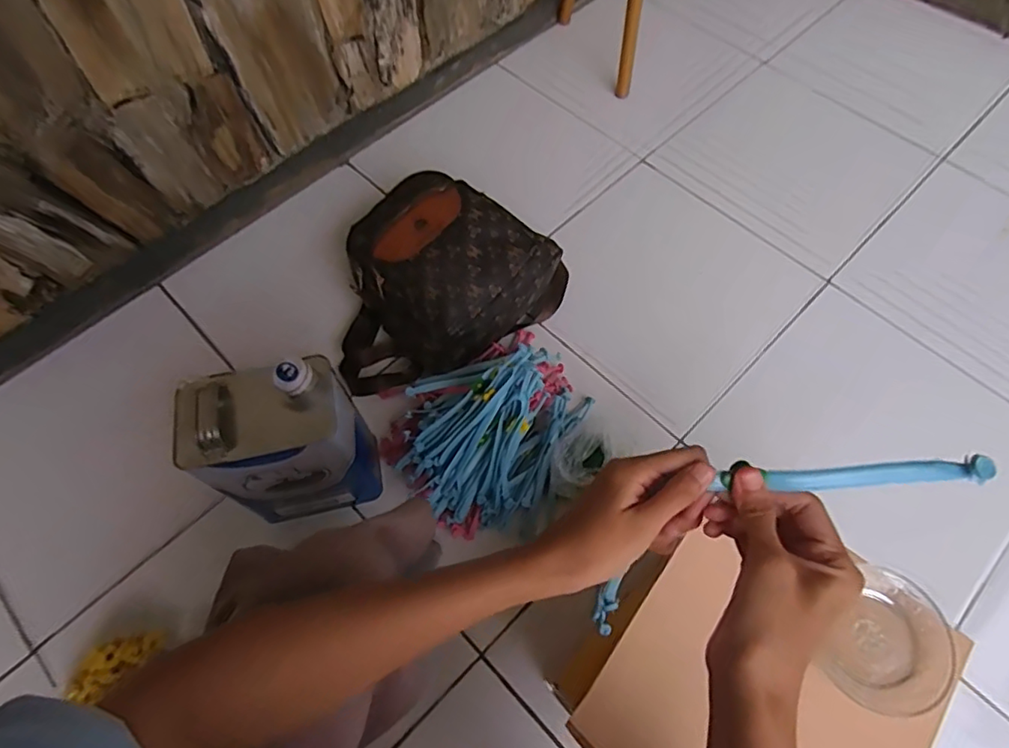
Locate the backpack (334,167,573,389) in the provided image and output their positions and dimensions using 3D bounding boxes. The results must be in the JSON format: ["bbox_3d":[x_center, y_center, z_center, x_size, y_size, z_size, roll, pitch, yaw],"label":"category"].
[{"bbox_3d":[-0.118,-0.151,0.885,0.367,0.166,0.297,-41,69,-18],"label":"backpack"}]

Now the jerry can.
[{"bbox_3d":[-0.263,0.081,0.703,0.170,0.239,0.110,-9,63,-4],"label":"jerry can"}]

